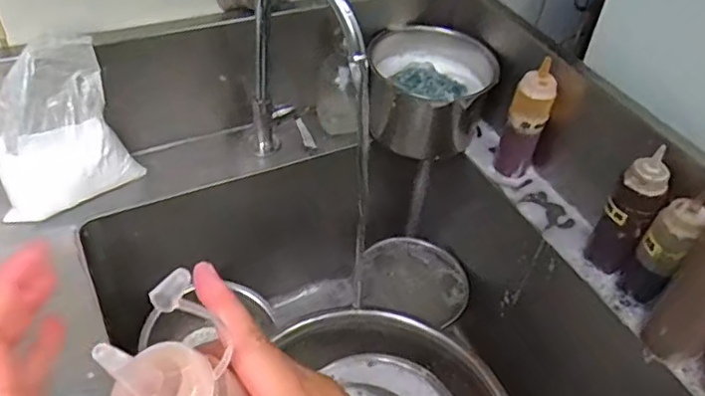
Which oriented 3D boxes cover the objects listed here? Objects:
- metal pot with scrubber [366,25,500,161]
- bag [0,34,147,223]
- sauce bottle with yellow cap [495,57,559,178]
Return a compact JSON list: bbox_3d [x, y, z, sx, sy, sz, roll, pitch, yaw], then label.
[{"bbox_3d":[0.101,-0.141,0.848,0.156,0.145,0.142,3,45,-3],"label":"metal pot with scrubber"},{"bbox_3d":[-0.329,-0.076,0.661,0.143,0.197,0.068,-32,56,-32],"label":"bag"},{"bbox_3d":[0.223,-0.099,0.765,0.048,0.163,0.041,18,46,11],"label":"sauce bottle with yellow cap"}]

